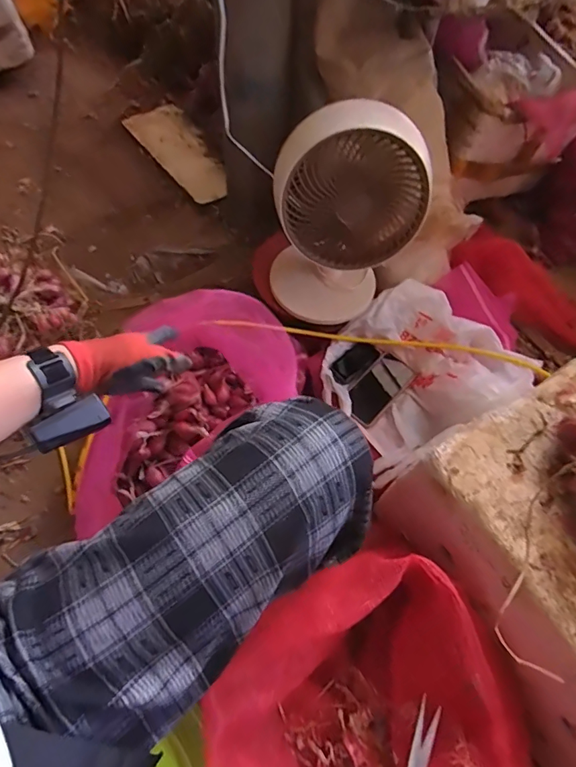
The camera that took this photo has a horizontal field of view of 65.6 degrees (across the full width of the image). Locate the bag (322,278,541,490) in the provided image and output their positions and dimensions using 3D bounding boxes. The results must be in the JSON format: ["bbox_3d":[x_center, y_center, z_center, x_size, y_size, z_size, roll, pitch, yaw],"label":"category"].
[{"bbox_3d":[0.227,-0.028,0.835,0.363,0.115,0.290,-28,67,-17],"label":"bag"}]

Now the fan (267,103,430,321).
[{"bbox_3d":[0.091,-0.255,0.733,0.226,0.330,0.132,6,62,0],"label":"fan"}]

